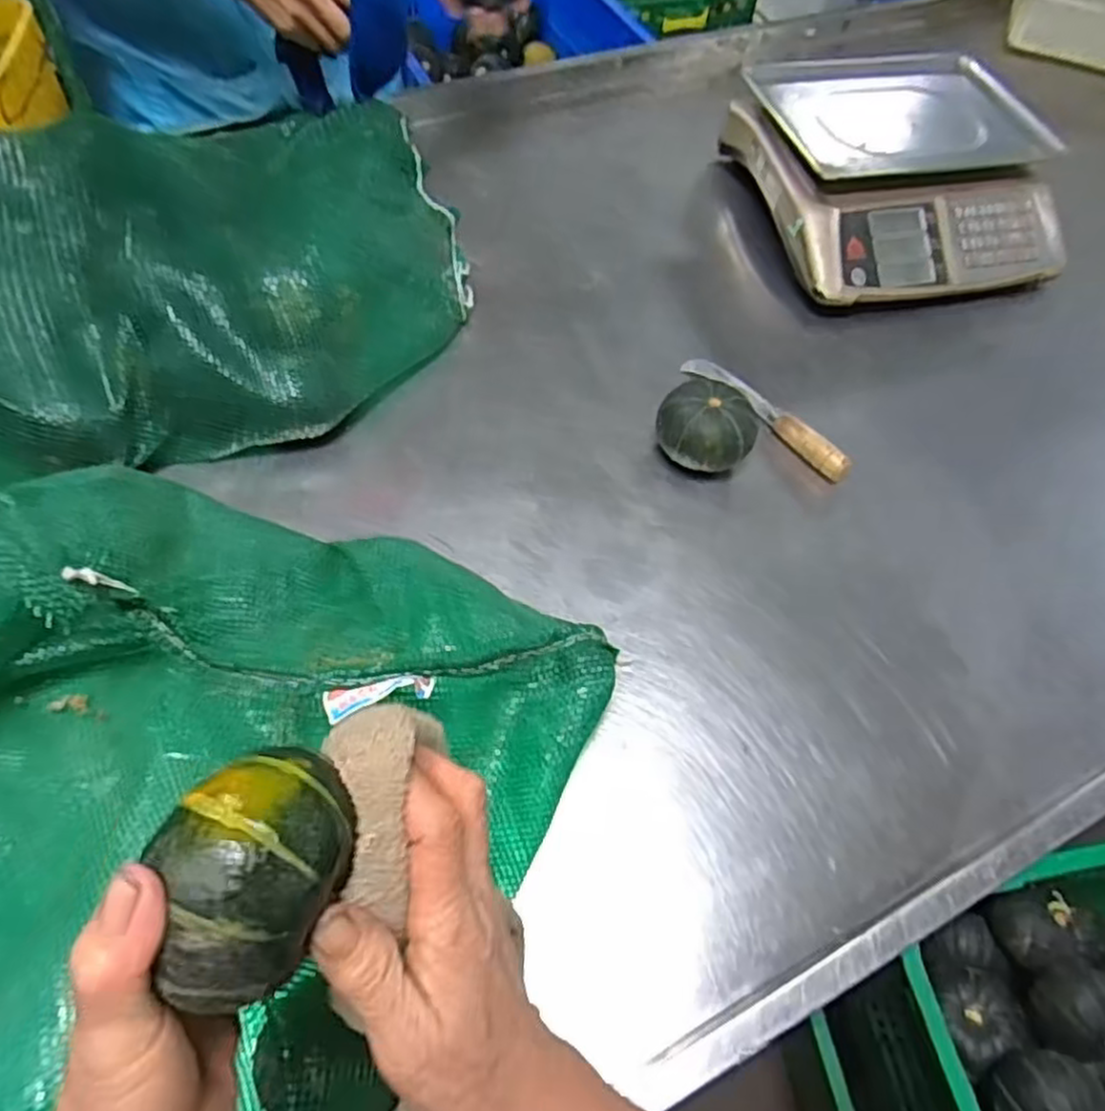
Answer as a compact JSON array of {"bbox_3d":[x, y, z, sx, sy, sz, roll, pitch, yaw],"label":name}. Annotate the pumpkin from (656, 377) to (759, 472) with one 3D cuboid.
[{"bbox_3d":[0.147,-0.120,0.715,0.094,0.070,0.078,17,59,6],"label":"pumpkin"}]

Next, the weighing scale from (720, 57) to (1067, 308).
[{"bbox_3d":[0.422,-0.470,0.909,0.342,0.119,0.350,-11,61,-11],"label":"weighing scale"}]

